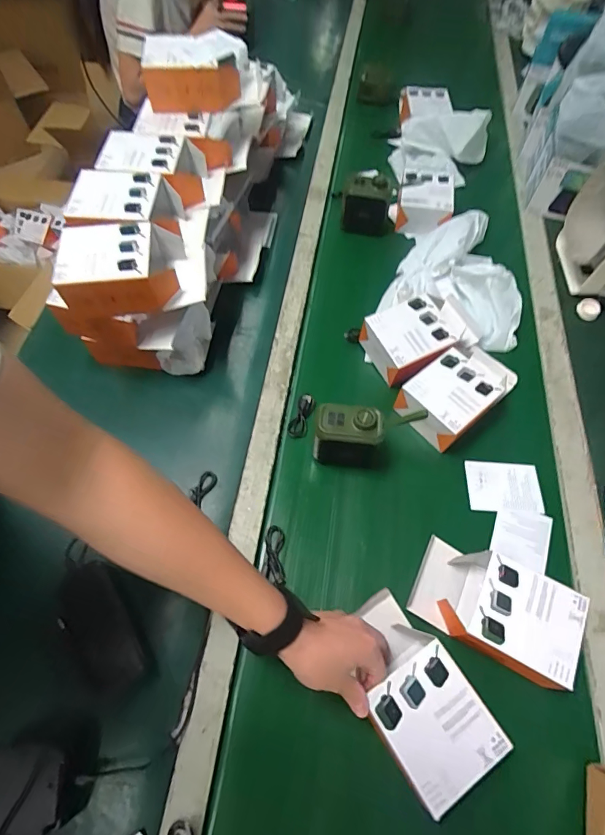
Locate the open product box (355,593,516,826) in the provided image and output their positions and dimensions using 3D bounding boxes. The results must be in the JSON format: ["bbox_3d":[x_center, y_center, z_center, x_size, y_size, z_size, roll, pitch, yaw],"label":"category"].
[{"bbox_3d":[0.111,0.285,0.443,0.101,0.051,0.167,-31,65,-14],"label":"open product box"}]

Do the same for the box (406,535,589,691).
[{"bbox_3d":[0.219,0.216,0.491,0.169,0.067,0.104,29,63,14],"label":"box"}]

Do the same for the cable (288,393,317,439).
[{"bbox_3d":[0.000,-0.002,0.631,0.028,0.009,0.070,18,64,11],"label":"cable"}]

